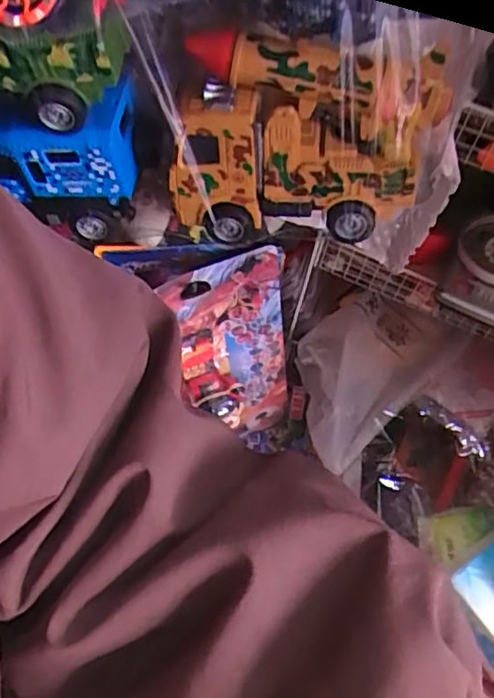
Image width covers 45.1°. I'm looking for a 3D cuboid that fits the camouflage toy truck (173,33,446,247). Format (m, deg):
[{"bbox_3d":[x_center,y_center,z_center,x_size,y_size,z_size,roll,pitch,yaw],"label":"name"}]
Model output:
[{"bbox_3d":[0.032,-0.120,0.340,0.147,0.108,0.063,10,58,5],"label":"camouflage toy truck"}]

